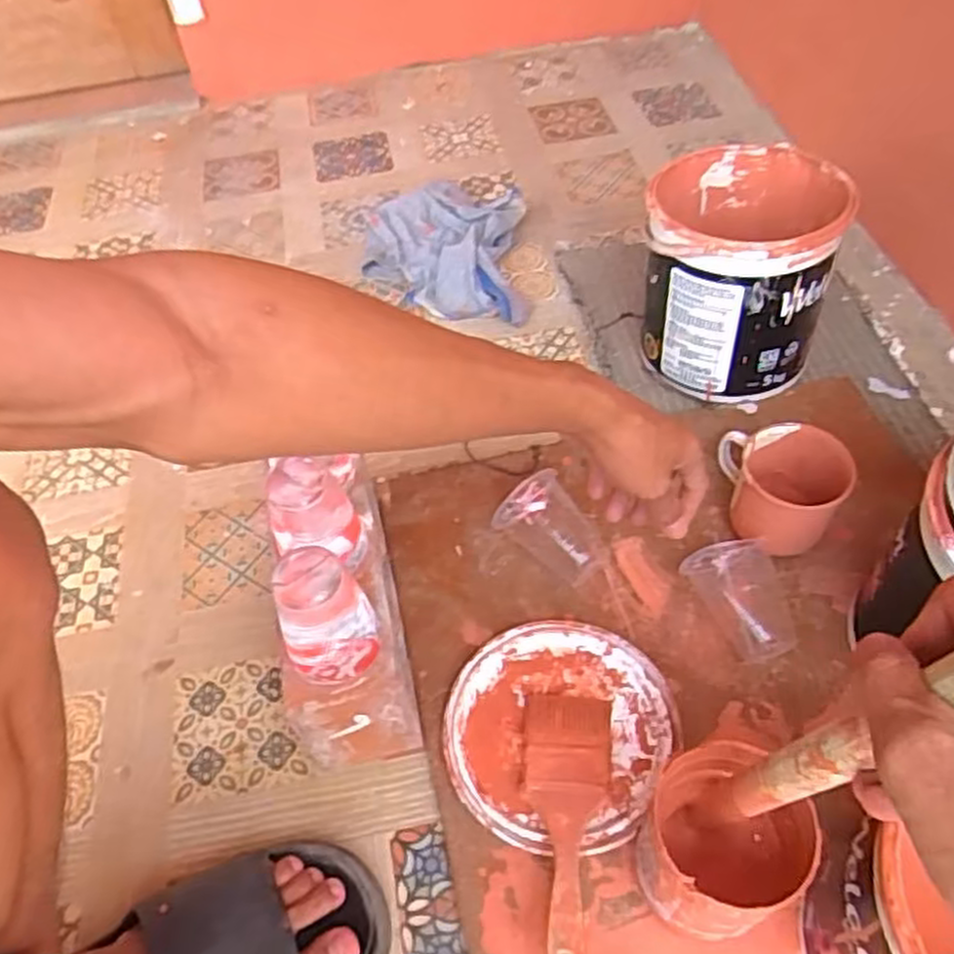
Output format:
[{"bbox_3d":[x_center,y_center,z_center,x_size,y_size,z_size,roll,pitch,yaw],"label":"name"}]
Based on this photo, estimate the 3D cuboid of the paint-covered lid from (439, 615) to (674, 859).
[{"bbox_3d":[0.064,0.194,0.601,0.171,0.012,0.172,-3,52,4],"label":"paint-covered lid"}]

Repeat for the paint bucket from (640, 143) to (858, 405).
[{"bbox_3d":[0.255,-0.198,0.776,0.170,0.188,0.189,8,54,12],"label":"paint bucket"}]

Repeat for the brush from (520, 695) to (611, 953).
[{"bbox_3d":[0.061,0.249,0.546,0.064,0.031,0.199,2,53,7],"label":"brush"}]

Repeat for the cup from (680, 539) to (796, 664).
[{"bbox_3d":[0.225,0.094,0.632,0.073,0.065,0.091,-20,53,-10],"label":"cup"}]

